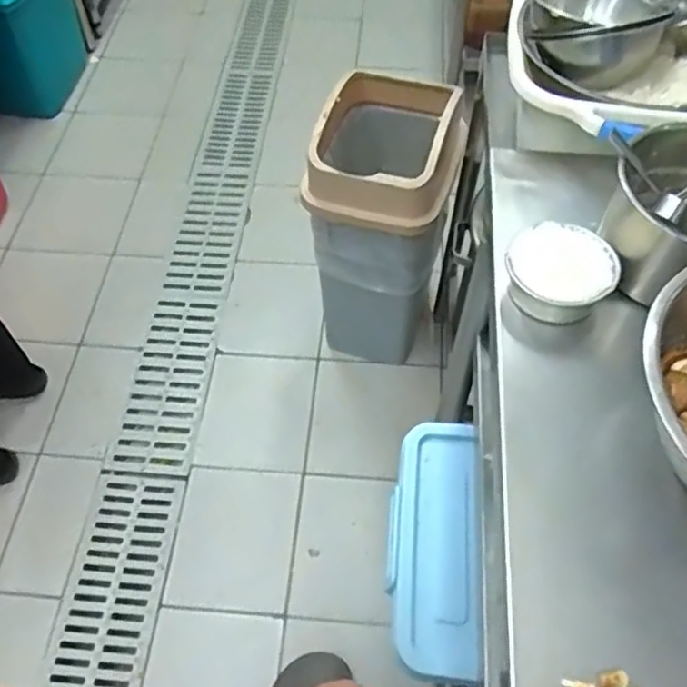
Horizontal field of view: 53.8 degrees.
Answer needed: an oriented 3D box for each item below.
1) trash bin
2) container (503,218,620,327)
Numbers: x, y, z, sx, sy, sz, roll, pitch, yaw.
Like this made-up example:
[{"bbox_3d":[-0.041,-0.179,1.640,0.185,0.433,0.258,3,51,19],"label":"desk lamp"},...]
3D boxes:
[{"bbox_3d":[0.096,-0.255,1.564,0.297,0.671,0.349,15,58,11],"label":"trash bin"},{"bbox_3d":[0.230,-0.076,0.733,0.115,0.055,0.096,7,57,6],"label":"container"}]

